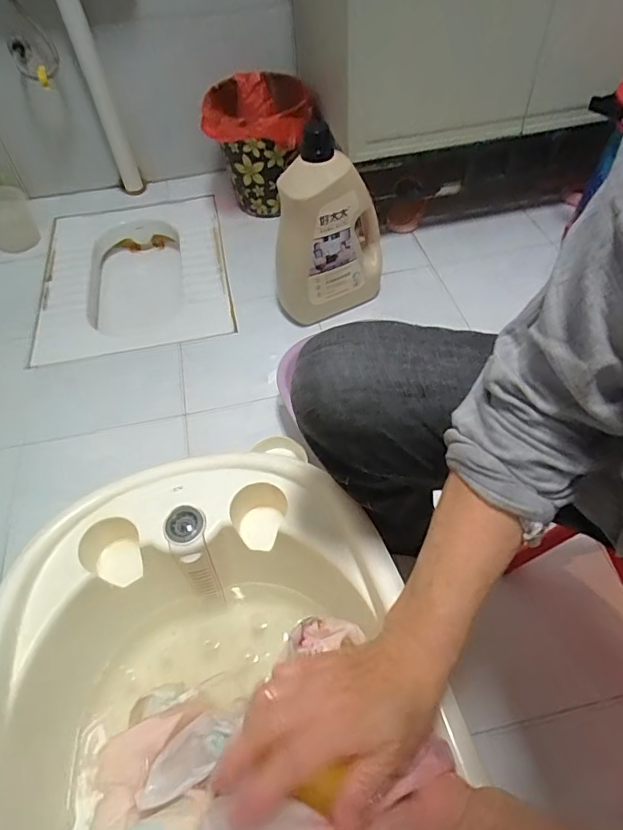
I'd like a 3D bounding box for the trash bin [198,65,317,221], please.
[{"bbox_3d":[-0.124,-0.683,1.312,0.251,0.286,0.285,-6,51,0],"label":"trash bin"}]

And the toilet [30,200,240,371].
[{"bbox_3d":[-0.437,-0.319,1.317,0.439,0.205,0.564,-12,51,-5],"label":"toilet"}]

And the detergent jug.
[{"bbox_3d":[0.040,-0.341,1.006,0.231,0.386,0.094,-13,51,-6],"label":"detergent jug"}]

